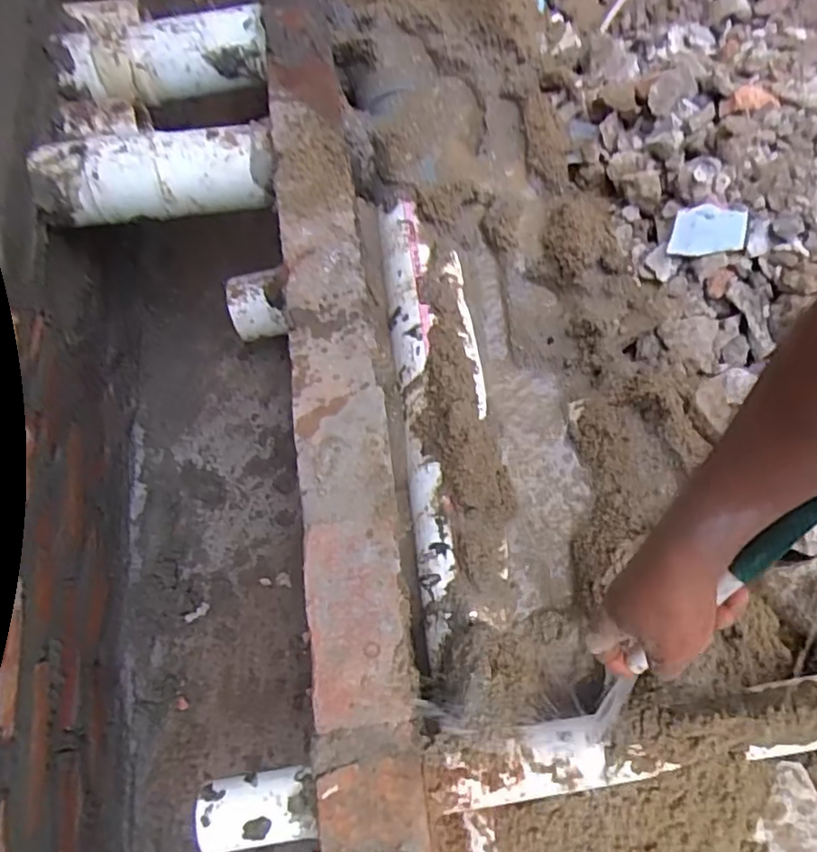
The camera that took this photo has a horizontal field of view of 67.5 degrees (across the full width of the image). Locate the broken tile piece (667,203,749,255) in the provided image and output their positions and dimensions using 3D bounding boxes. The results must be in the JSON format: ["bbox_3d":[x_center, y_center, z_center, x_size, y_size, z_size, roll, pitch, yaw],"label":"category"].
[{"bbox_3d":[0.350,-0.227,0.713,0.079,0.007,0.061,11,87,6],"label":"broken tile piece"}]

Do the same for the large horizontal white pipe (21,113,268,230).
[{"bbox_3d":[-0.354,-0.363,0.876,0.320,0.087,0.105,-11,69,-1],"label":"large horizontal white pipe"}]

